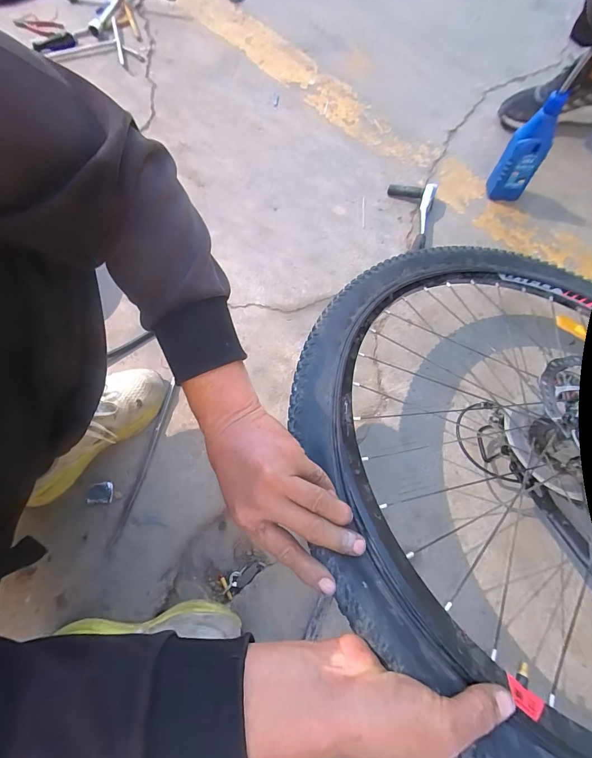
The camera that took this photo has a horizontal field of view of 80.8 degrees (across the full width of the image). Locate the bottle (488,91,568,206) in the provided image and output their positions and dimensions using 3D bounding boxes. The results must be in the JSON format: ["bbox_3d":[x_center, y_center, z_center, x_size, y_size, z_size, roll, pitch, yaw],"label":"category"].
[{"bbox_3d":[0.449,-0.441,0.679,0.073,0.187,0.055,36,73,12],"label":"bottle"}]

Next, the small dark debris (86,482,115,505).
[{"bbox_3d":[-0.310,0.180,0.550,0.038,0.004,0.032,-5,69,-2],"label":"small dark debris"}]

